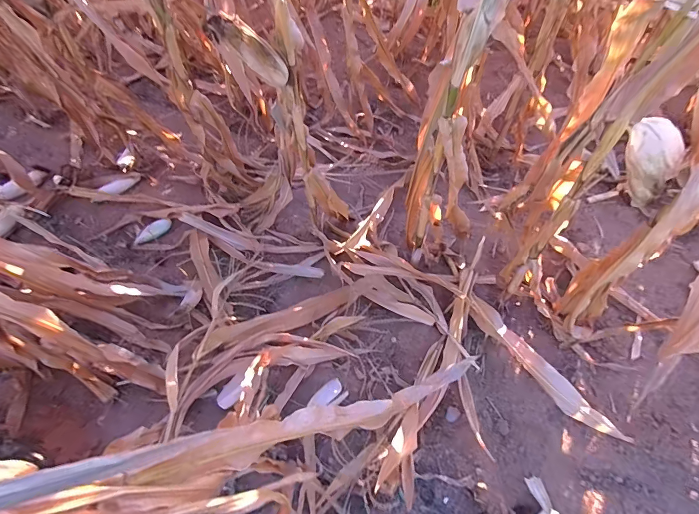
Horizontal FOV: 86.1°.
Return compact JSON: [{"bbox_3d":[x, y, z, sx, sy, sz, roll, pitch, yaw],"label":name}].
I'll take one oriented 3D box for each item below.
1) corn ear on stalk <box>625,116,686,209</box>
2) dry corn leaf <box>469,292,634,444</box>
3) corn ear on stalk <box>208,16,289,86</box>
[{"bbox_3d":[0.609,-0.182,0.741,0.098,0.218,0.056,11,57,40],"label":"corn ear on stalk"},{"bbox_3d":[0.576,0.333,1.146,0.088,0.058,0.573,-32,60,-19],"label":"dry corn leaf"},{"bbox_3d":[-0.209,-0.443,0.820,0.067,0.217,0.047,-45,61,19],"label":"corn ear on stalk"}]

